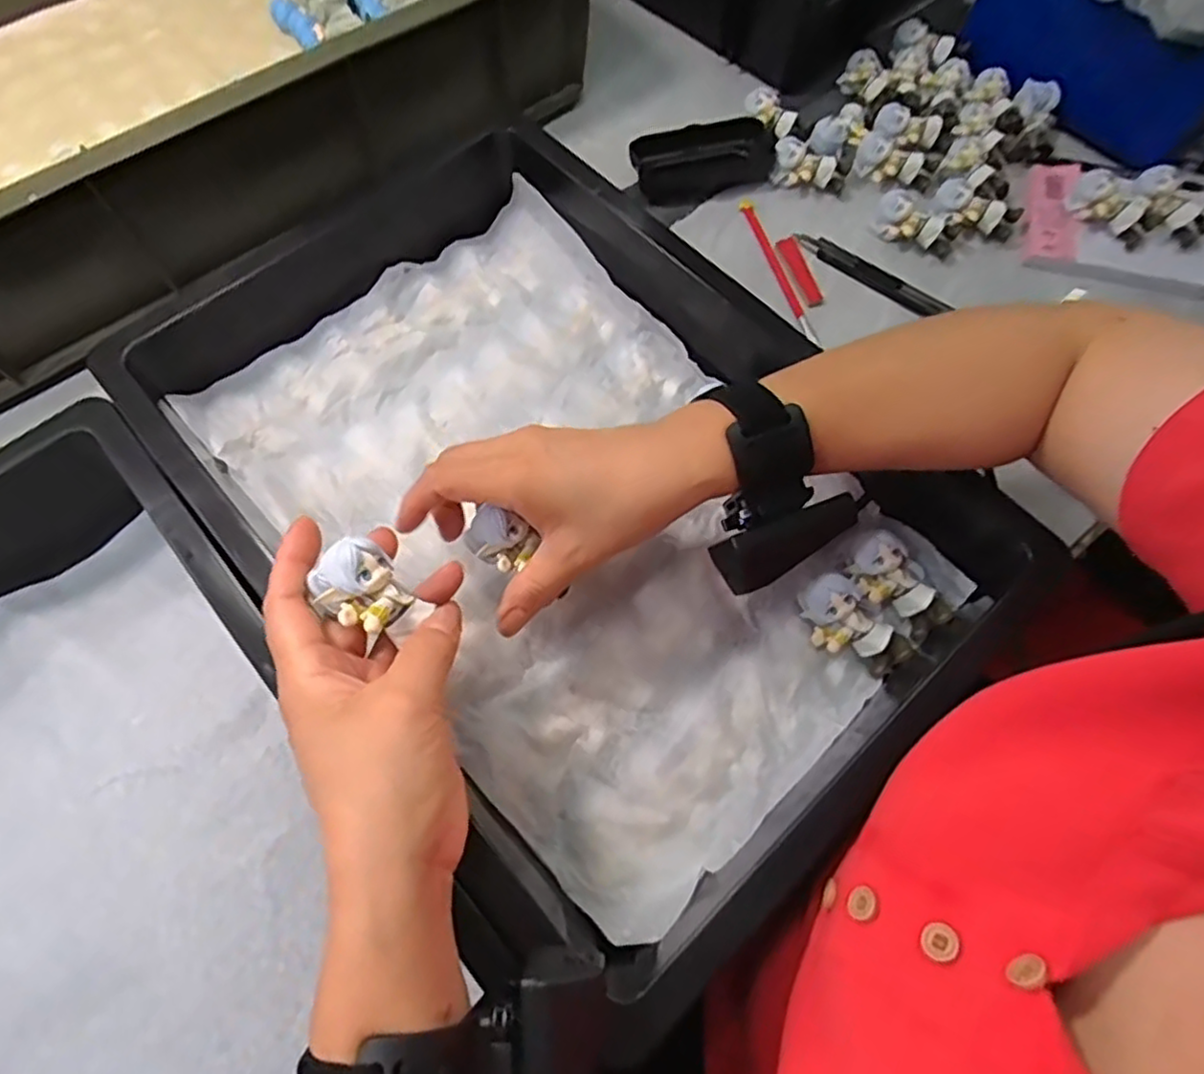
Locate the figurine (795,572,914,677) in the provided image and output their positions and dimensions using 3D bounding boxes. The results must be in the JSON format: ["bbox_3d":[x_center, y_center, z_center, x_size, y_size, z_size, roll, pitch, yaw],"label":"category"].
[{"bbox_3d":[0.140,0.053,0.382,0.067,0.028,0.037,39,74,-3],"label":"figurine"}]

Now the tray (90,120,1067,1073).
[{"bbox_3d":[-0.033,-0.046,0.388,0.325,0.077,0.492,-37,73,-12],"label":"tray"}]

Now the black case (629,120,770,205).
[{"bbox_3d":[0.081,-0.310,0.564,0.113,0.034,0.055,-6,68,-3],"label":"black case"}]

